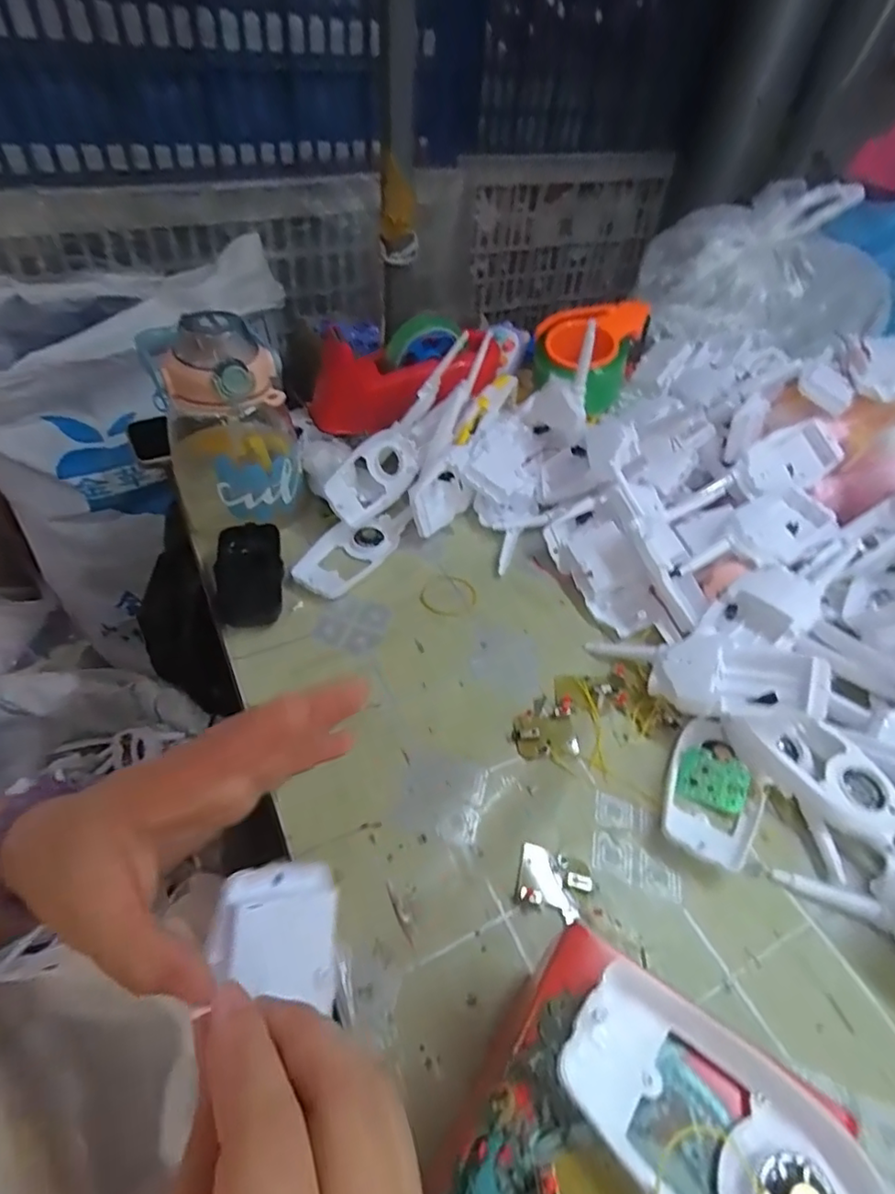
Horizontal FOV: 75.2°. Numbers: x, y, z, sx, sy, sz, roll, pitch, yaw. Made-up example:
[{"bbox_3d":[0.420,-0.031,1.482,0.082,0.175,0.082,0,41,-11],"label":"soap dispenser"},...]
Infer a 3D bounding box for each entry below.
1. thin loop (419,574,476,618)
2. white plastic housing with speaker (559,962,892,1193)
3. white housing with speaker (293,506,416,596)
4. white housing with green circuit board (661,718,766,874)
[{"bbox_3d":[0.001,-0.002,0.517,0.047,0.006,0.053,26,50,19],"label":"thin loop"},{"bbox_3d":[0.113,0.198,0.190,0.158,0.014,0.056,33,52,24],"label":"white plastic housing with speaker"},{"bbox_3d":[-0.084,-0.046,0.538,0.057,0.017,0.131,28,50,20],"label":"white housing with speaker"},{"bbox_3d":[0.178,0.130,0.389,0.056,0.020,0.106,25,49,18],"label":"white housing with green circuit board"}]

